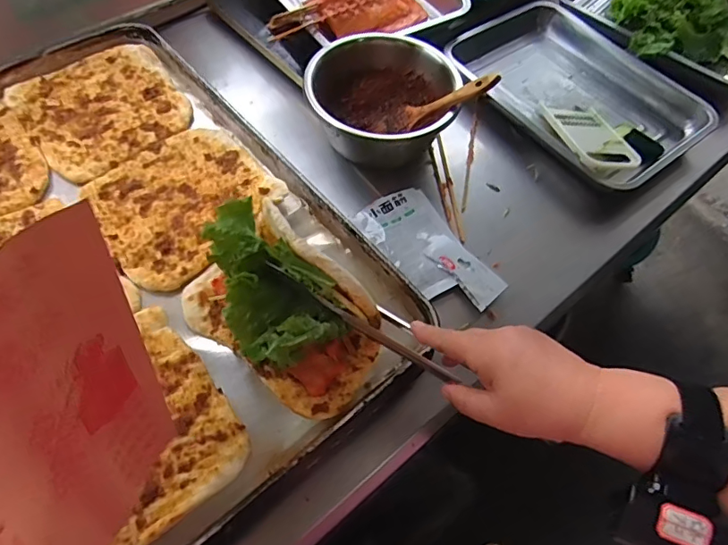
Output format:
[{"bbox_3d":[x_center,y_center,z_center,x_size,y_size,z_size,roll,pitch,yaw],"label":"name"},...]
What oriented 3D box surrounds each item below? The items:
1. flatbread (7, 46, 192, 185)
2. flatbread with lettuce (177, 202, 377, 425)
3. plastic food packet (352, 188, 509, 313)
[{"bbox_3d":[-0.319,-0.207,0.618,0.178,0.012,0.188,-35,66,-23],"label":"flatbread"},{"bbox_3d":[-0.077,0.030,0.443,0.104,0.094,0.186,-38,67,-24],"label":"flatbread with lettuce"},{"bbox_3d":[0.077,-0.028,0.599,0.085,0.017,0.185,-30,64,-21],"label":"plastic food packet"}]

